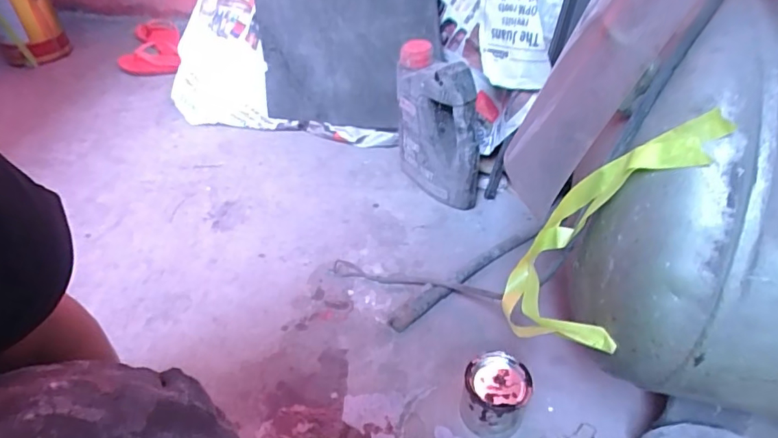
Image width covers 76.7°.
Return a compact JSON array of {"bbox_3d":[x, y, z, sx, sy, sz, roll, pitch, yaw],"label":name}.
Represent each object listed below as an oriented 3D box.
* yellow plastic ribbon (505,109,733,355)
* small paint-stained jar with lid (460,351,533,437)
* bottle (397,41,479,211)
[{"bbox_3d":[0.151,0.011,0.370,0.027,0.217,0.101,-1,33,-26],"label":"yellow plastic ribbon"},{"bbox_3d":[0.121,0.203,0.562,0.069,0.071,0.070,-1,42,1],"label":"small paint-stained jar with lid"},{"bbox_3d":[0.079,-0.141,0.813,0.055,0.251,0.177,-24,47,-23],"label":"bottle"}]

